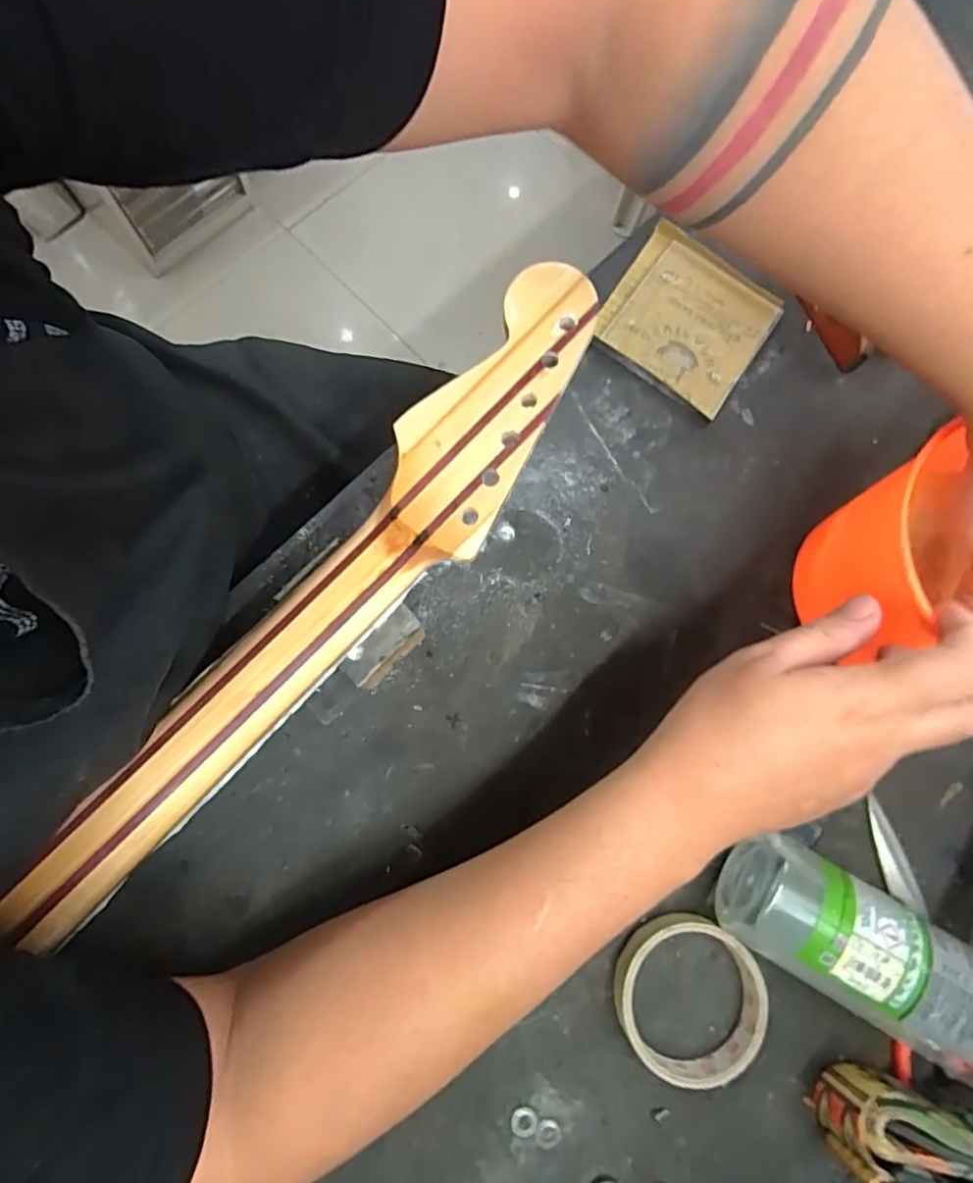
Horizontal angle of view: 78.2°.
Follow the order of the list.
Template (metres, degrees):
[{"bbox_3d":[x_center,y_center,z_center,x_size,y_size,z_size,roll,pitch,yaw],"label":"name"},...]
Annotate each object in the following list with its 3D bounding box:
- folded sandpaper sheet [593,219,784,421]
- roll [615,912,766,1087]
[{"bbox_3d":[0.150,-0.206,0.453,0.115,0.012,0.114,35,79,3],"label":"folded sandpaper sheet"},{"bbox_3d":[0.119,0.239,0.353,0.081,0.020,0.085,1,79,-4],"label":"roll"}]

